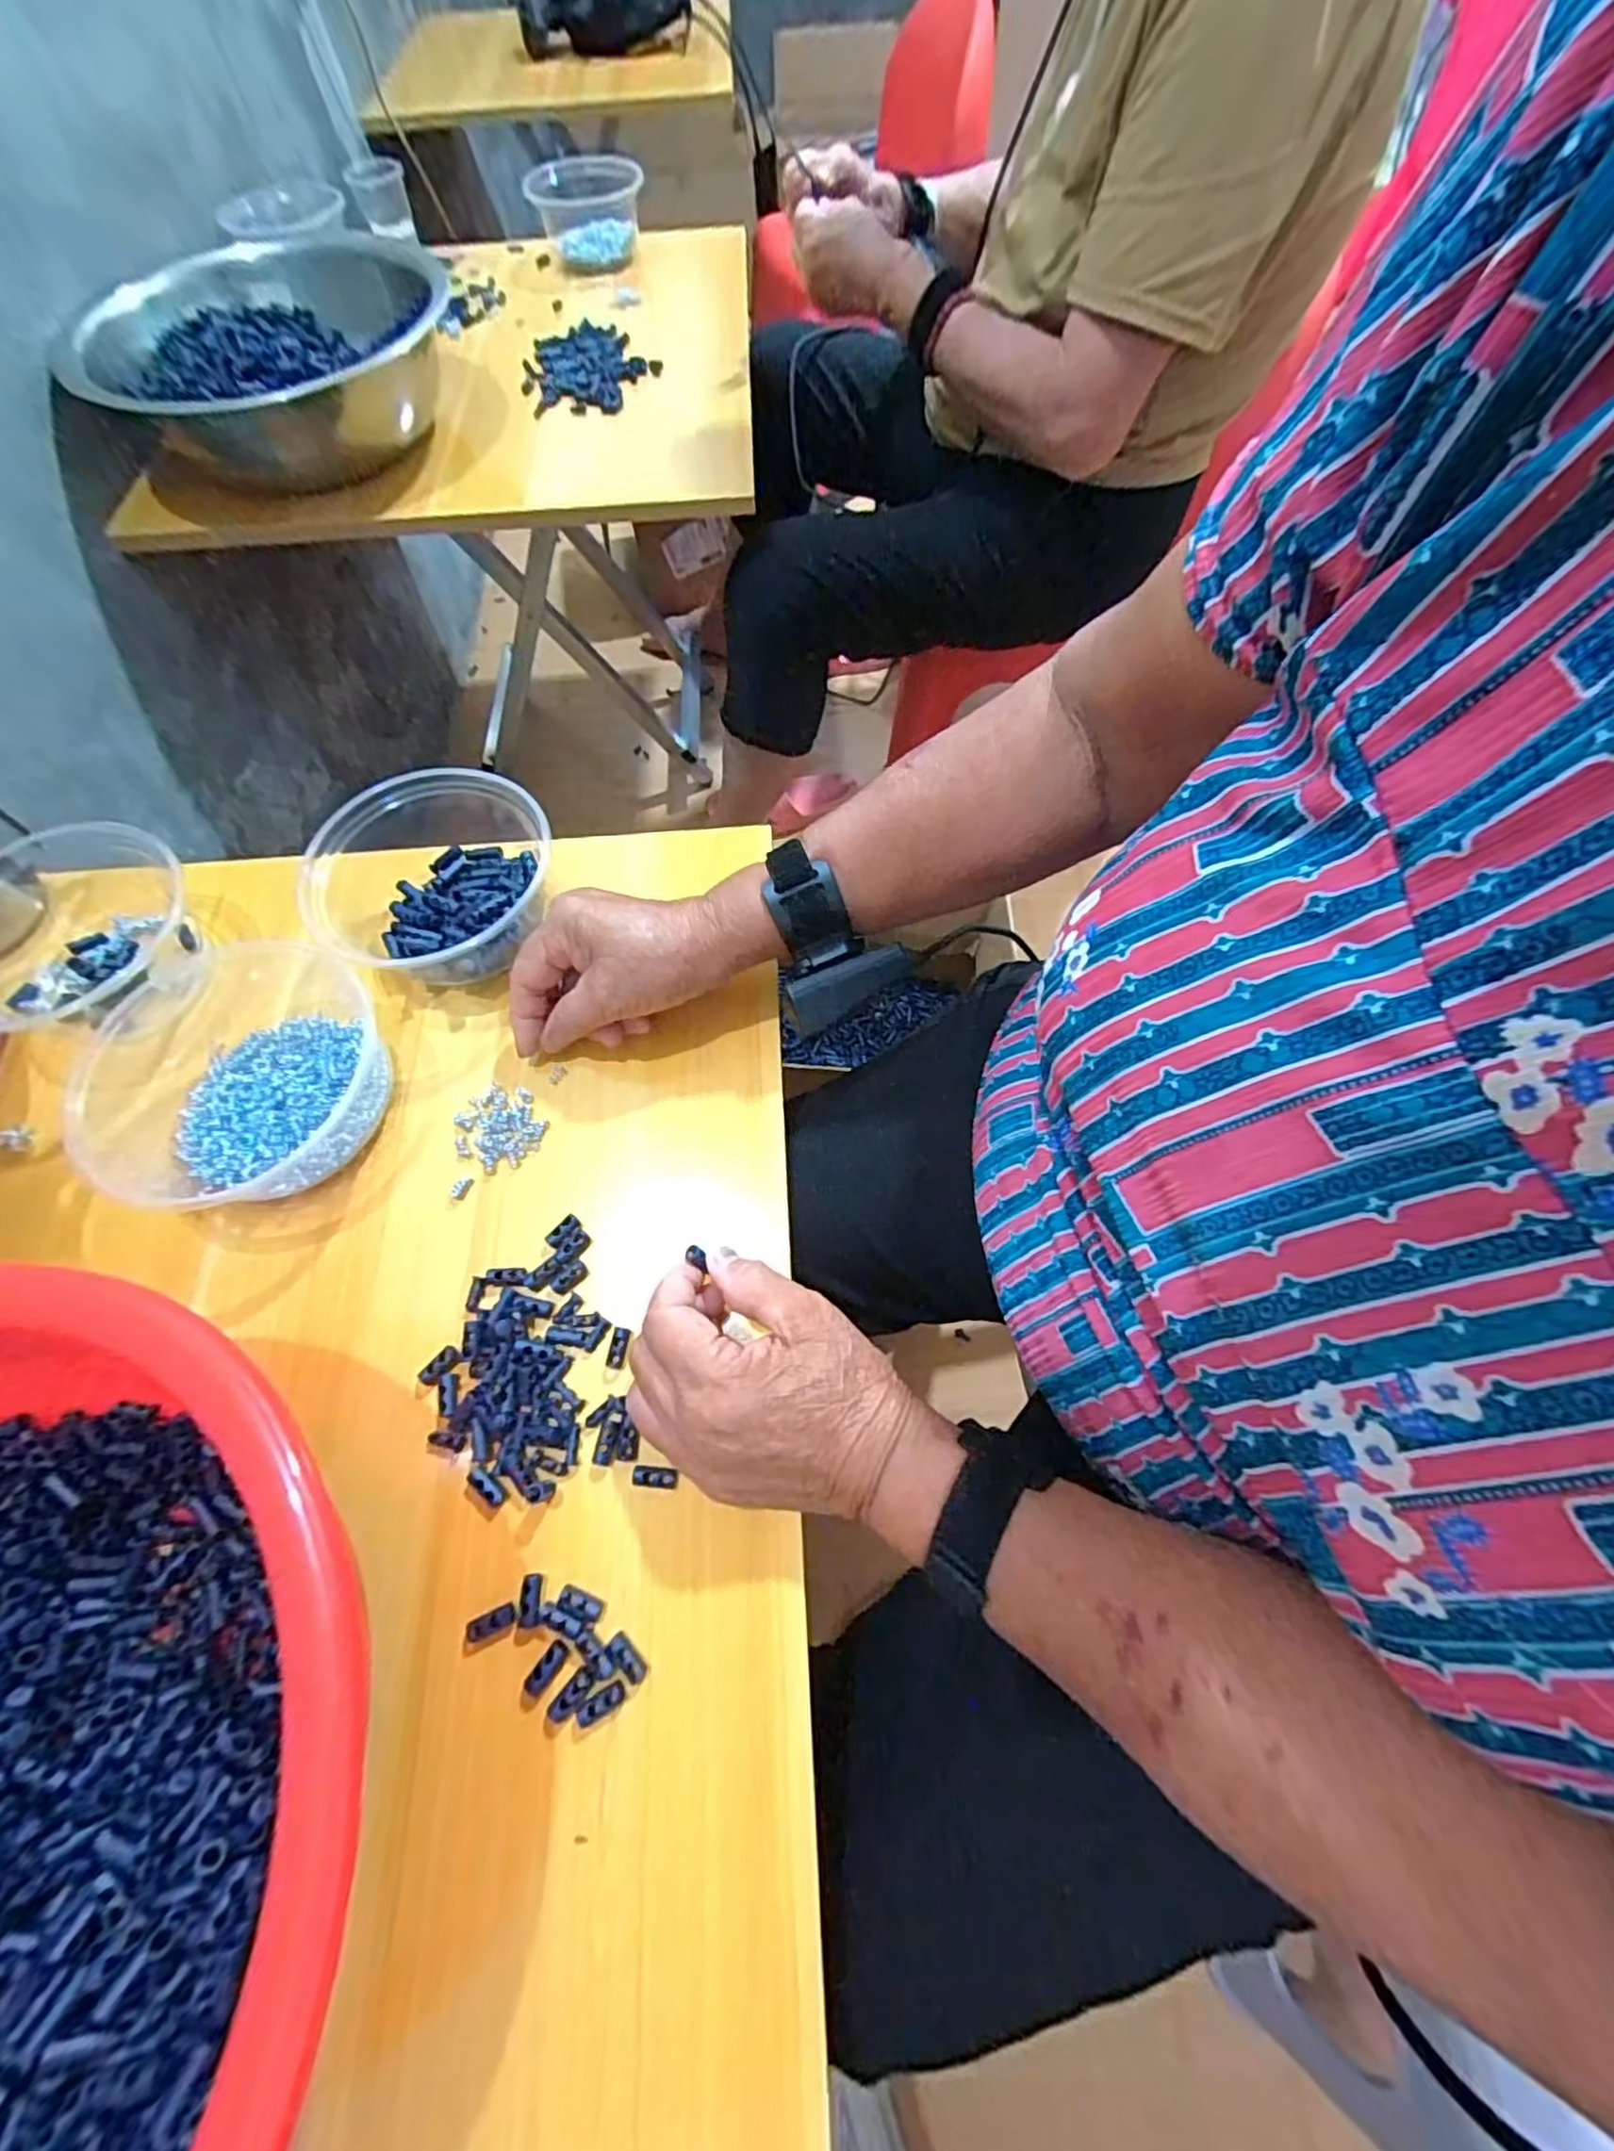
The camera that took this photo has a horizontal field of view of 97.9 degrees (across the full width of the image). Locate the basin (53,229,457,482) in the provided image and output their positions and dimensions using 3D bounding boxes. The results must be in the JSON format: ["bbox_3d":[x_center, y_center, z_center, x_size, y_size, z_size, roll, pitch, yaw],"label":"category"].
[{"bbox_3d":[-0.463,-0.625,0.626,0.270,0.097,0.252,-11,64,-3],"label":"basin"}]

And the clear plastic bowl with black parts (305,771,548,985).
[{"bbox_3d":[-0.212,-0.107,0.414,0.131,0.066,0.135,-1,64,2],"label":"clear plastic bowl with black parts"}]

